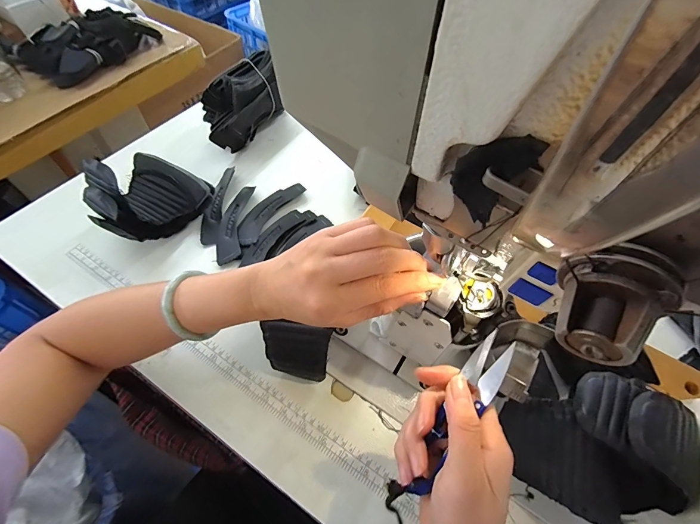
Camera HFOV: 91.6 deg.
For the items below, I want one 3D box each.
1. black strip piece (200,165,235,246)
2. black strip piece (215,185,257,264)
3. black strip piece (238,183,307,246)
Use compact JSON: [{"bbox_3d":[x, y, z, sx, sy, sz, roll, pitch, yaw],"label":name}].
[{"bbox_3d":[-0.193,-0.085,0.495,0.028,0.009,0.141,3,59,-1],"label":"black strip piece"},{"bbox_3d":[-0.163,-0.055,0.480,0.035,0.004,0.135,3,59,-1],"label":"black strip piece"},{"bbox_3d":[-0.117,-0.076,0.499,0.041,0.012,0.135,30,62,15],"label":"black strip piece"}]

